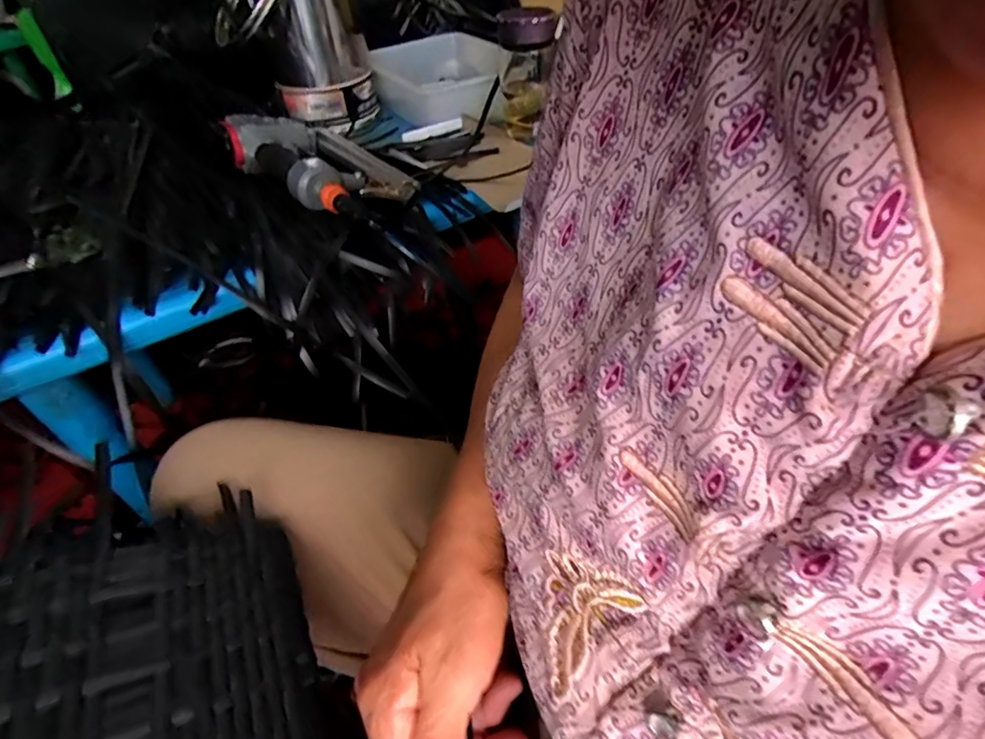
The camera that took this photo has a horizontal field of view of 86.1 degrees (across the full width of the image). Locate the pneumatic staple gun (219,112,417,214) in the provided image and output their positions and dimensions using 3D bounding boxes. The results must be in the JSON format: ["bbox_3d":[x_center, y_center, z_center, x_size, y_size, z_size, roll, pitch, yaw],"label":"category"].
[{"bbox_3d":[-0.220,-0.265,0.662,0.166,0.069,0.256,-26,48,-22],"label":"pneumatic staple gun"}]

